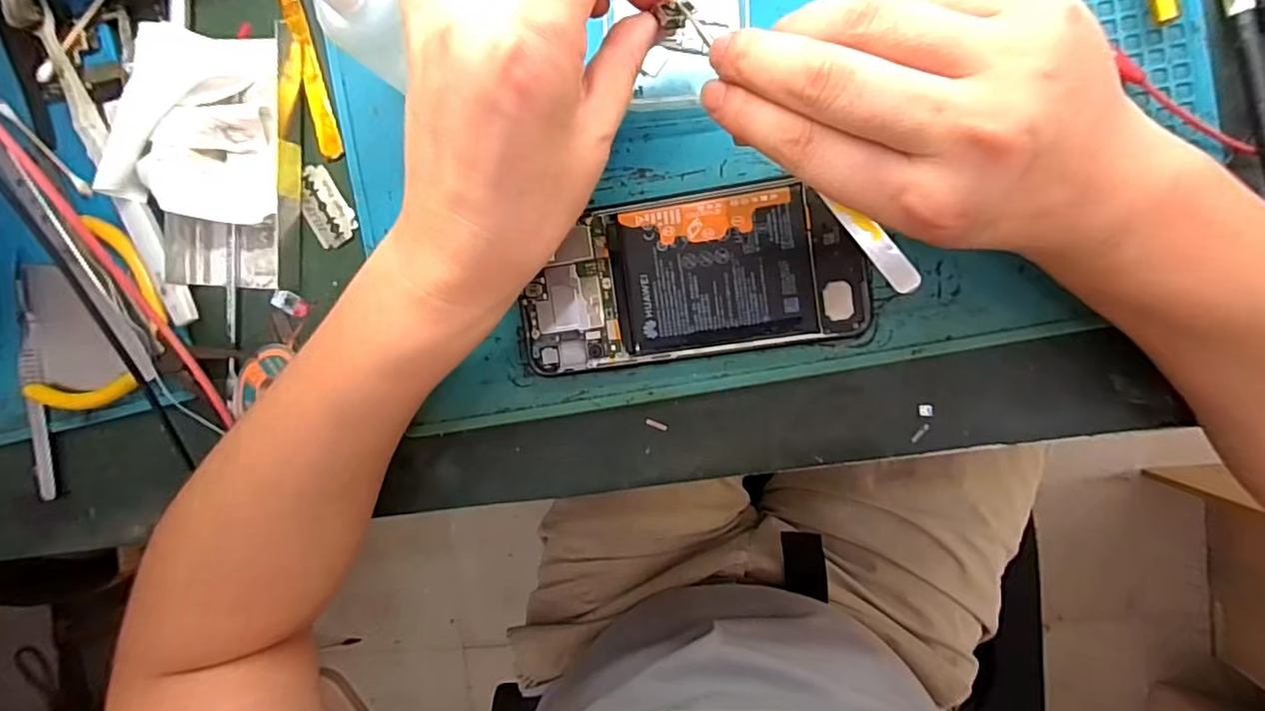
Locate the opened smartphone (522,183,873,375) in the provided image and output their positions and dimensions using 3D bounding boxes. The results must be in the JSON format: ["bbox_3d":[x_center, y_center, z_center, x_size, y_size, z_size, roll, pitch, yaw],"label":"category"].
[{"bbox_3d":[0.025,-0.036,0.269,0.152,0.008,0.071,-8,94,8],"label":"opened smartphone"}]

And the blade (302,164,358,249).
[{"bbox_3d":[-0.157,-0.075,0.296,0.023,0.004,0.039,-33,93,-1],"label":"blade"}]

